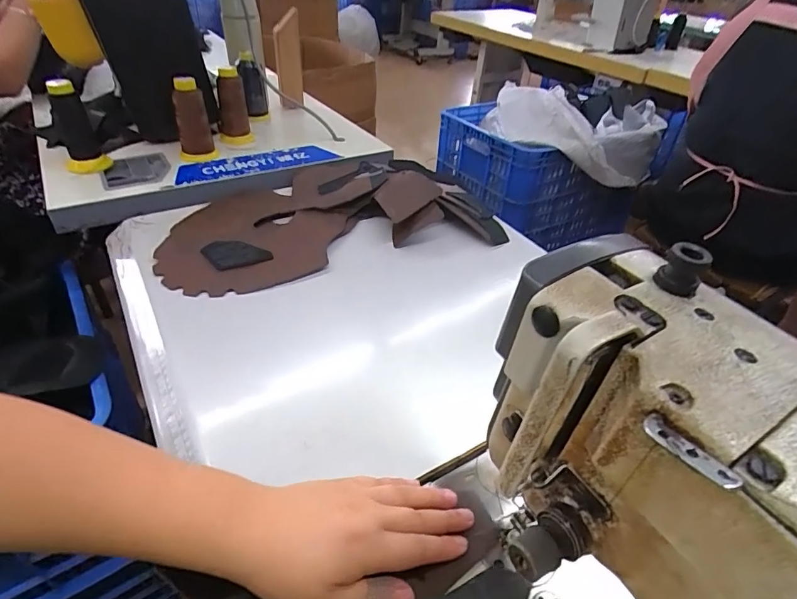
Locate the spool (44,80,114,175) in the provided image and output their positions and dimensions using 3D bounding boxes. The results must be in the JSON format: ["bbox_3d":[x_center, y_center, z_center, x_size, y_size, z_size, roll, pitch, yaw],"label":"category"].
[{"bbox_3d":[-0.458,-0.245,0.646,0.056,0.116,0.055,-21,45,-28],"label":"spool"}]

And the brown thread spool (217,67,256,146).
[{"bbox_3d":[-0.283,-0.330,0.781,0.056,0.114,0.056,-7,40,-14],"label":"brown thread spool"}]

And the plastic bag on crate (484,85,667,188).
[{"bbox_3d":[0.506,-0.489,1.340,0.514,0.191,0.392,15,40,13],"label":"plastic bag on crate"}]

